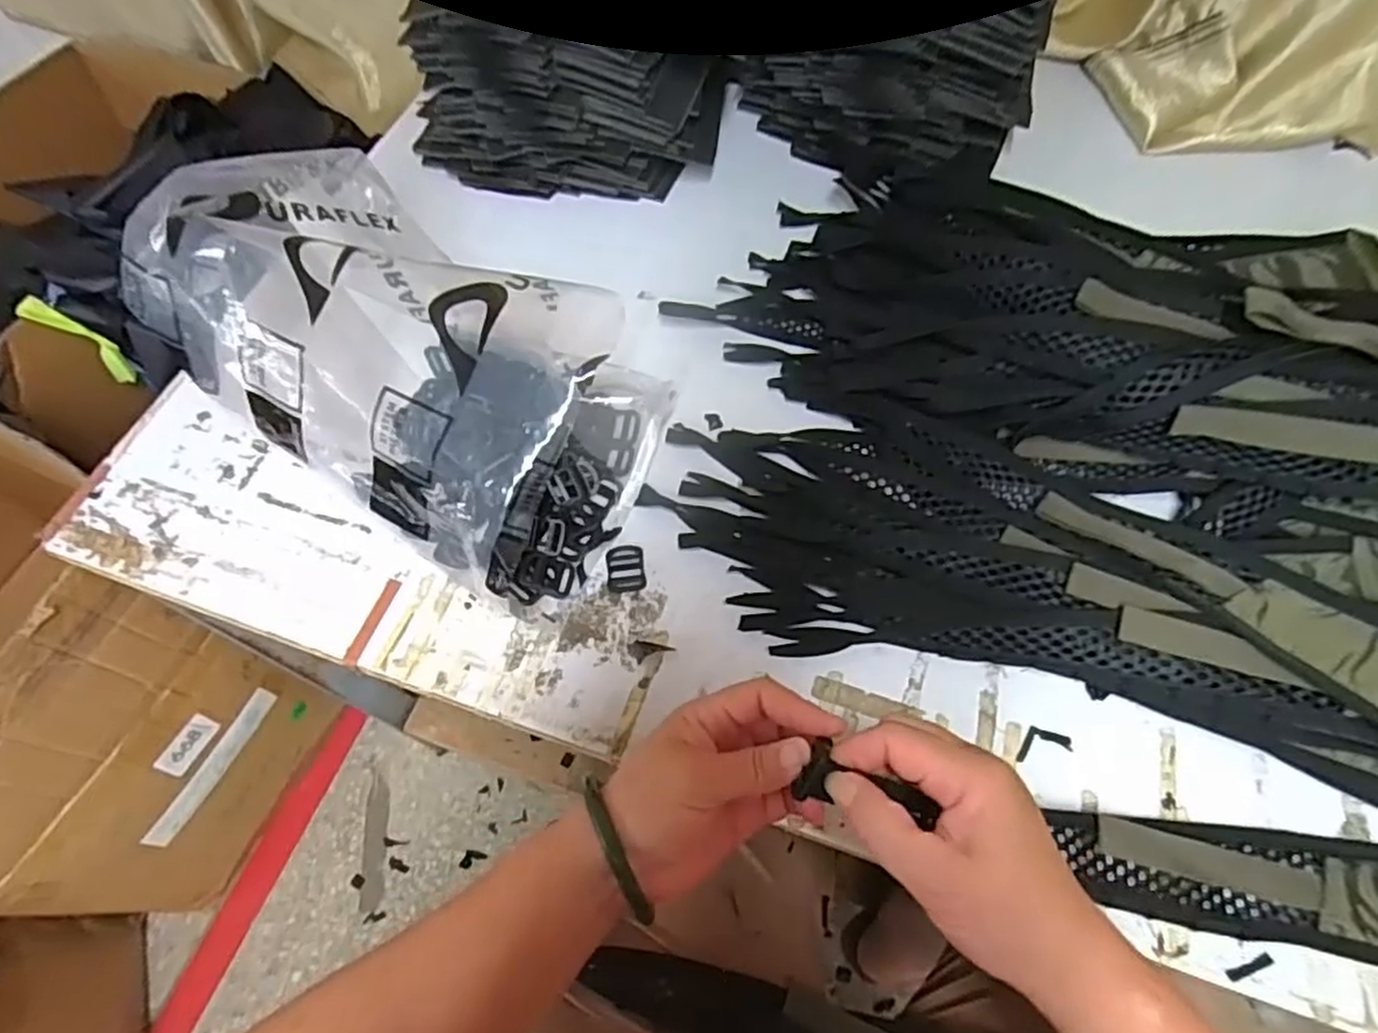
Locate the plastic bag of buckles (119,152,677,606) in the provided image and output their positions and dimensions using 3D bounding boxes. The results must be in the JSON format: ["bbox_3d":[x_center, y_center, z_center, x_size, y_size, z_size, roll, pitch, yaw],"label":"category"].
[{"bbox_3d":[-0.183,-0.110,0.486,0.311,0.187,0.196,33,67,18],"label":"plastic bag of buckles"}]

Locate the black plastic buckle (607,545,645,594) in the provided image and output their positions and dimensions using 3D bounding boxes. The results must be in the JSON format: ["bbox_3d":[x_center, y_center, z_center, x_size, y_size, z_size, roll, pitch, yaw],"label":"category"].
[{"bbox_3d":[-0.044,0.036,0.506,0.026,0.004,0.035,-4,61,0],"label":"black plastic buckle"}]

